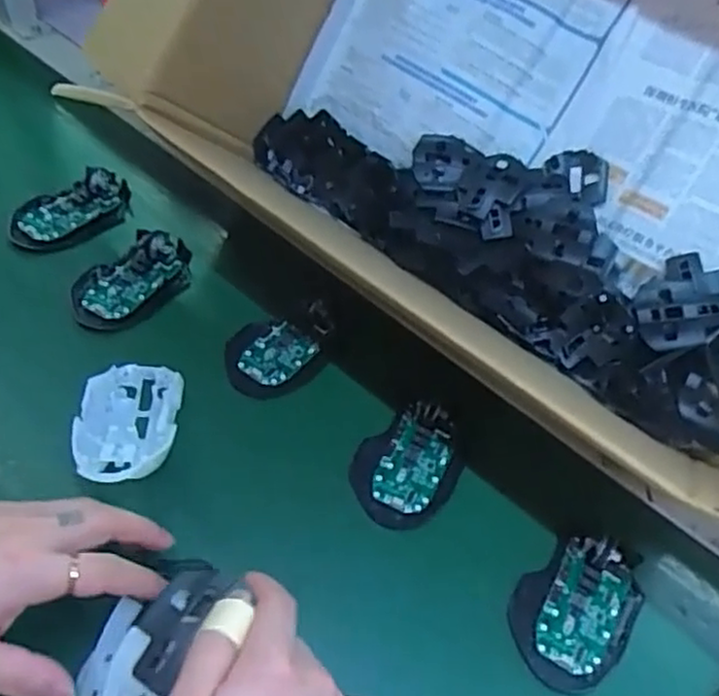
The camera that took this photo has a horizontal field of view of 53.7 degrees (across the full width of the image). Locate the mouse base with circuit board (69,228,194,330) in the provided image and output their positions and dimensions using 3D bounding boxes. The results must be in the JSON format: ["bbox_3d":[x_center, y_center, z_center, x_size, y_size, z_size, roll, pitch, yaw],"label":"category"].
[{"bbox_3d":[-0.203,-0.065,0.634,0.073,0.025,0.120,30,53,18],"label":"mouse base with circuit board"}]

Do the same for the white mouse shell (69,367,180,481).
[{"bbox_3d":[-0.167,0.055,0.518,0.067,0.040,0.107,-1,50,-7],"label":"white mouse shell"}]

